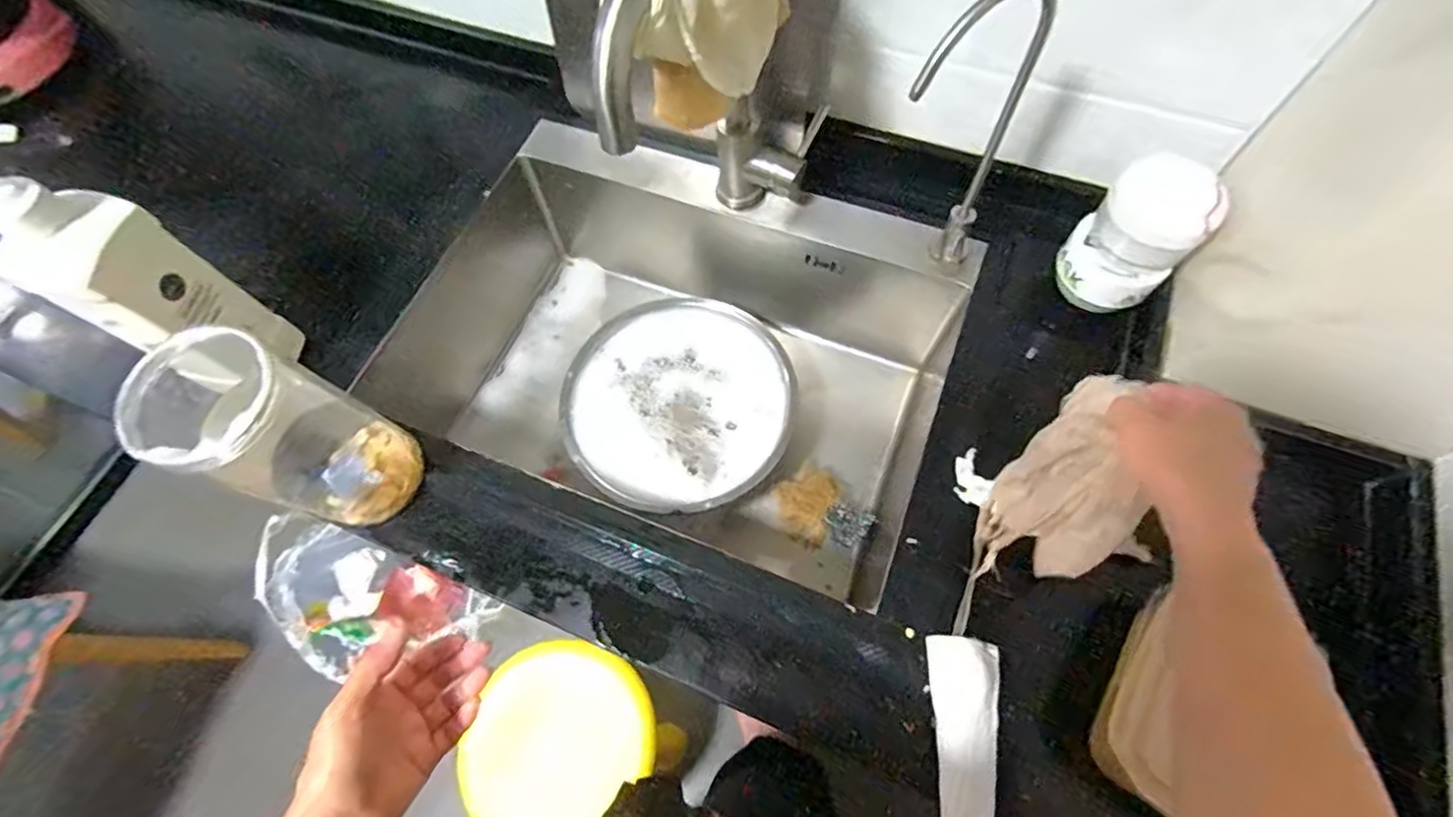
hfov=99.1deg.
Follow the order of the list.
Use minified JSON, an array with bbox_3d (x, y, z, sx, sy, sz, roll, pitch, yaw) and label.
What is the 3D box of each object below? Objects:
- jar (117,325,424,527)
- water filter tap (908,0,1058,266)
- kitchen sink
[{"bbox_3d":[-0.340,0.024,0.489,0.099,0.194,0.098,-1,66,2],"label":"jar"},{"bbox_3d":[0.189,-0.197,0.503,0.124,0.275,0.044,-39,70,-14],"label":"water filter tap"},{"bbox_3d":[-0.050,-0.101,0.765,0.587,0.179,0.436,22,69,11],"label":"kitchen sink"}]

